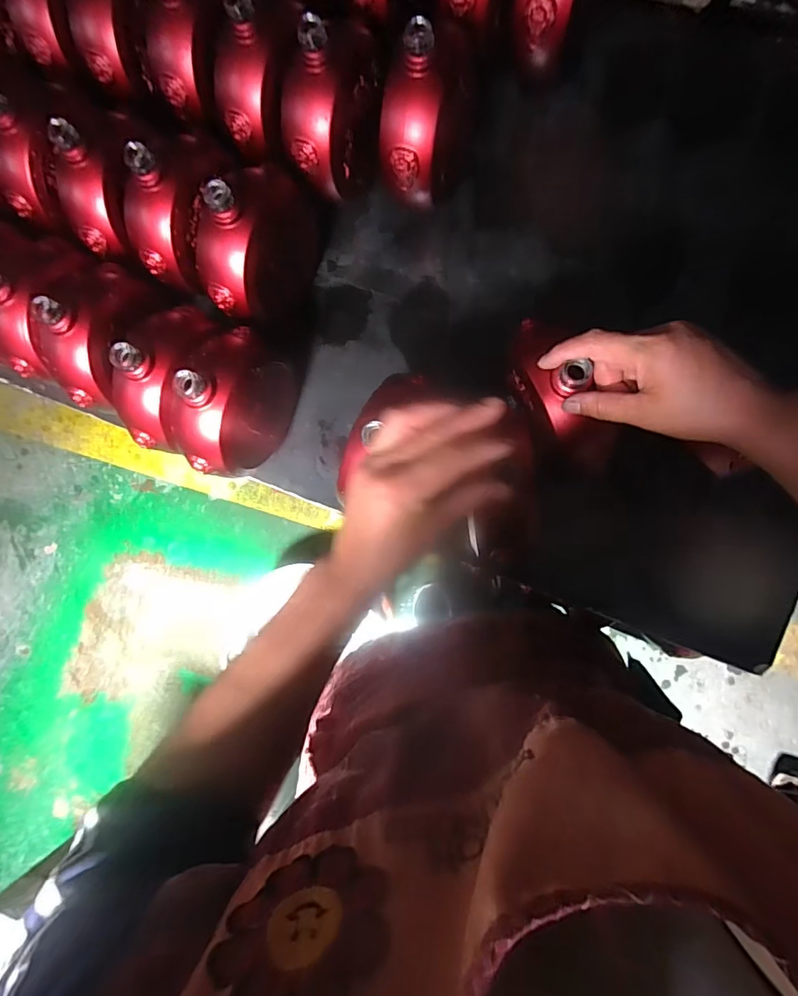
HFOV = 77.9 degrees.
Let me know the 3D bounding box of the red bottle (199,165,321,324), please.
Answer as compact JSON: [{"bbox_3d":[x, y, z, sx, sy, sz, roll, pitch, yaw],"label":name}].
[{"bbox_3d":[-0.138,-0.246,0.481,0.066,0.144,0.141,16,90,7],"label":"red bottle"}]

